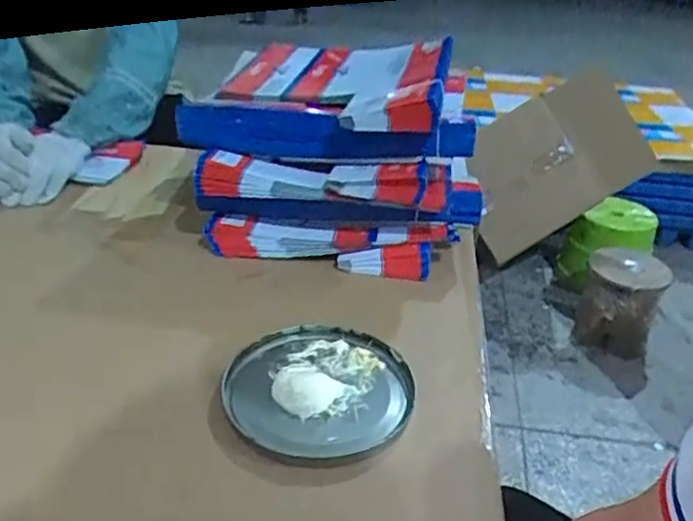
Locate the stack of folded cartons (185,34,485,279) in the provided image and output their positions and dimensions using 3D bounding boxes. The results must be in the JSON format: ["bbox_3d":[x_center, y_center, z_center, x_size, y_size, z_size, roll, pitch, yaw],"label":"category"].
[{"bbox_3d":[-0.002,-0.159,0.858,0.332,0.207,0.346,7,30,2],"label":"stack of folded cartons"}]

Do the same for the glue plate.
[{"bbox_3d":[-0.023,0.115,0.577,0.165,0.015,0.160,5,30,-3],"label":"glue plate"}]

